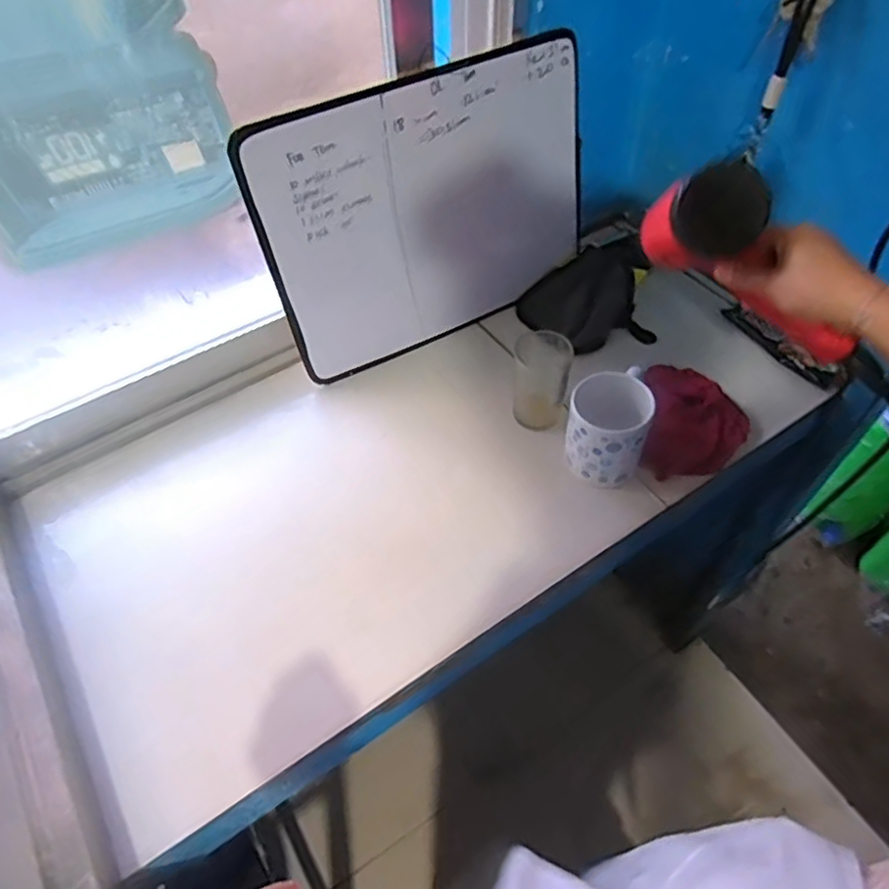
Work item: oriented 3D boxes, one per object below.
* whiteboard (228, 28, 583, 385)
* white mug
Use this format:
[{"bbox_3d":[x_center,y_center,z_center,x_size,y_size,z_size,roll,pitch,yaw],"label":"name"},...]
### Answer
[{"bbox_3d":[-0.008,-0.258,0.722,0.395,0.293,0.011,-26,45,-15],"label":"whiteboard"},{"bbox_3d":[0.172,-0.025,0.664,0.083,0.102,0.102,9,55,9],"label":"white mug"}]

